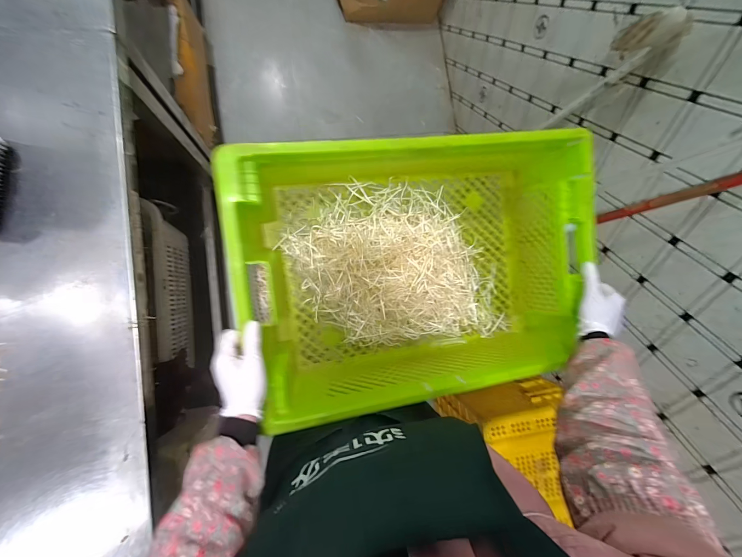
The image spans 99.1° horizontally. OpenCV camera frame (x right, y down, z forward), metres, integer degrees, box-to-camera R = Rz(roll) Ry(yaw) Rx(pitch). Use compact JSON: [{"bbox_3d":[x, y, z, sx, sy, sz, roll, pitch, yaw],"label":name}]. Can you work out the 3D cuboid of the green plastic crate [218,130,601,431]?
[{"bbox_3d":[0.085,-0.017,0.587,0.589,0.198,0.432,-6,89,-9],"label":"green plastic crate"}]

